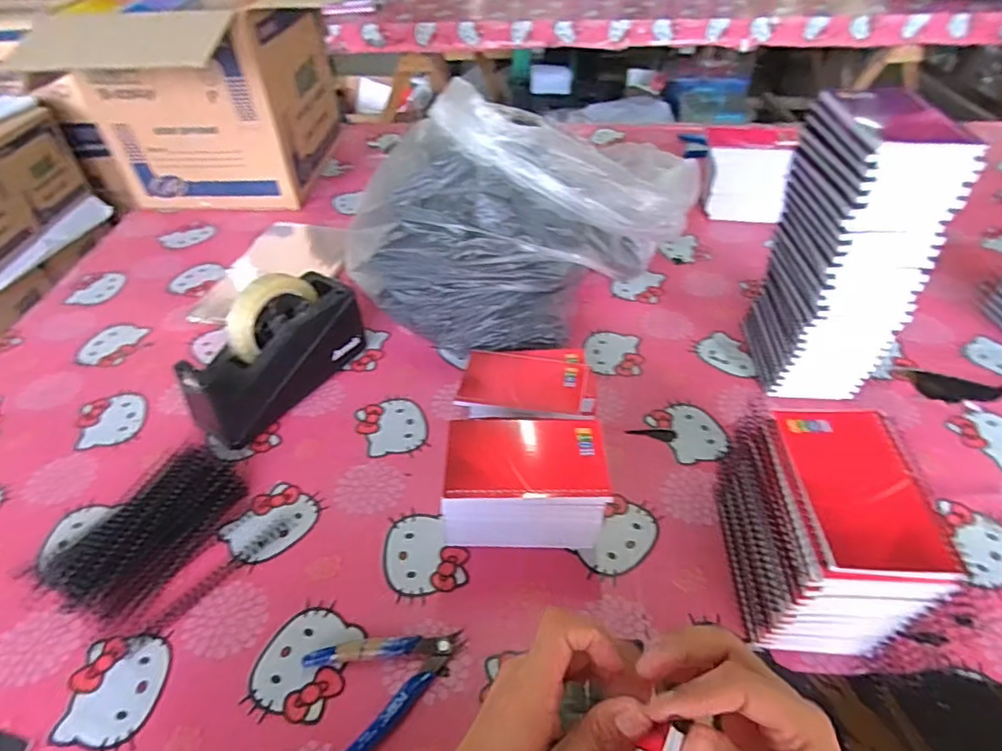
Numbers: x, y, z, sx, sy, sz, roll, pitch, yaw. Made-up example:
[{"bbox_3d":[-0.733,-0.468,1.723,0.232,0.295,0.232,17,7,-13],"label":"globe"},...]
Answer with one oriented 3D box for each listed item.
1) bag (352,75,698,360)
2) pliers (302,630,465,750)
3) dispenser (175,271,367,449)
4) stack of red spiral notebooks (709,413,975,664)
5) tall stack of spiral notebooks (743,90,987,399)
[{"bbox_3d":[0.044,-0.218,0.692,0.412,0.198,0.276,-36,54,-30],"label":"bag"},{"bbox_3d":[-0.082,0.228,0.428,0.112,0.015,0.085,-19,47,-17],"label":"pliers"},{"bbox_3d":[-0.246,-0.026,0.625,0.071,0.133,0.197,26,51,25],"label":"dispenser"},{"bbox_3d":[0.240,0.118,0.431,0.090,0.145,0.137,3,45,5],"label":"stack of red spiral notebooks"},{"bbox_3d":[0.343,-0.121,0.578,0.094,0.271,0.148,-2,45,0],"label":"tall stack of spiral notebooks"}]

